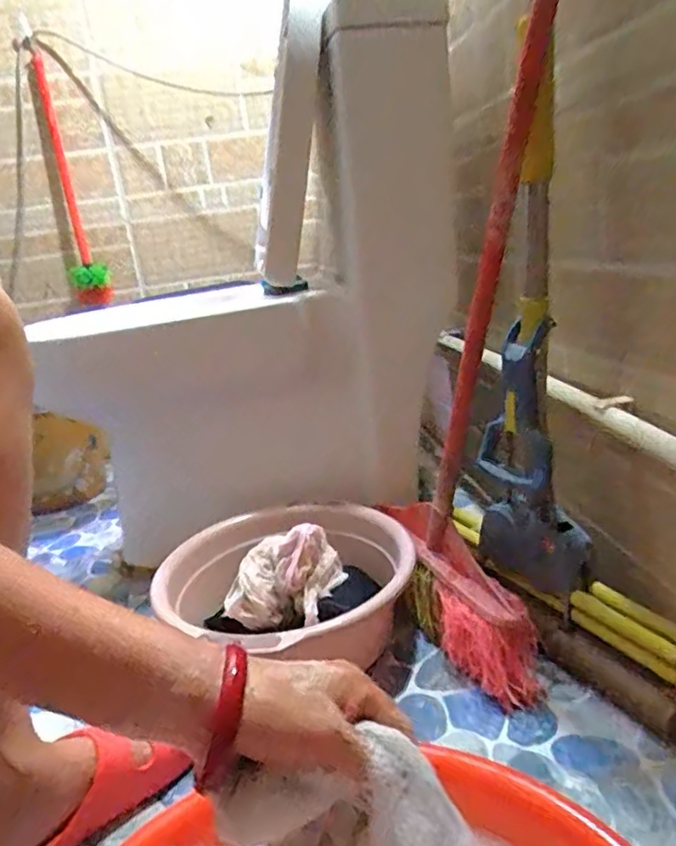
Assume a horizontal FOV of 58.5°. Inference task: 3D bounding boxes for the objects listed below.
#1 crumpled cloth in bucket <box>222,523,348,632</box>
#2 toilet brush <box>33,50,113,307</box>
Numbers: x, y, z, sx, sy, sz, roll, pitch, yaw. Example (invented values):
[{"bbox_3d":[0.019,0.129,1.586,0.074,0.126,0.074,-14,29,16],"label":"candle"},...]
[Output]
[{"bbox_3d":[-0.064,0.185,0.731,0.139,0.099,0.092,-6,18,5],"label":"crumpled cloth in bucket"},{"bbox_3d":[-0.582,-0.511,1.304,0.083,0.502,0.070,-15,19,-19],"label":"toilet brush"}]

